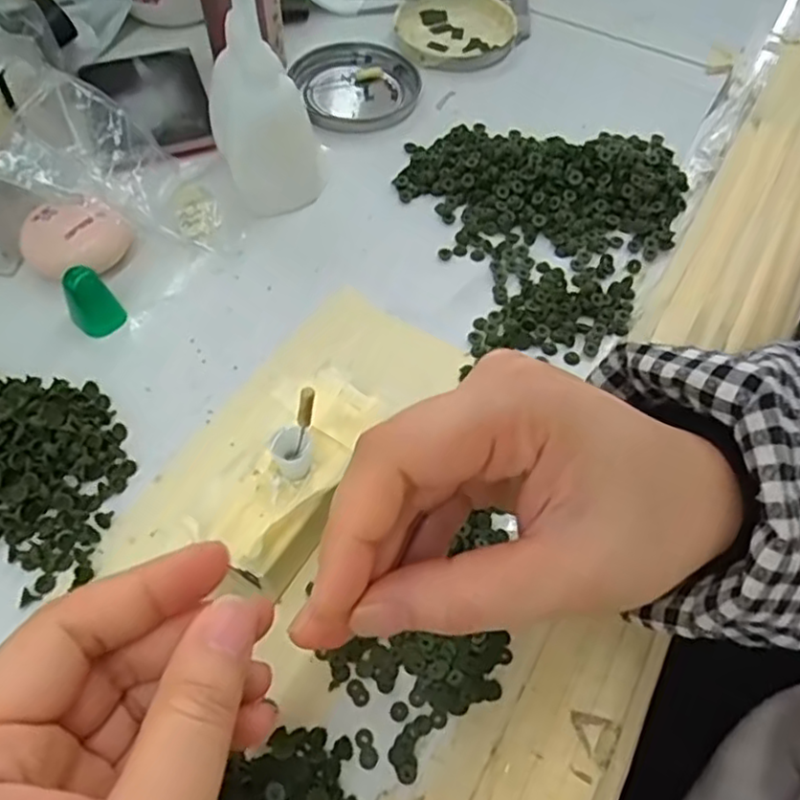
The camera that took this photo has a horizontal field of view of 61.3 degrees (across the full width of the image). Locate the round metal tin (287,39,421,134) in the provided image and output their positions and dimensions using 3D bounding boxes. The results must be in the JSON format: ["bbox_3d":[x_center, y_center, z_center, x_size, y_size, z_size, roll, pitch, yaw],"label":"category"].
[{"bbox_3d":[-0.026,-0.196,0.419,0.075,0.009,0.091,-18,60,-14],"label":"round metal tin"}]

